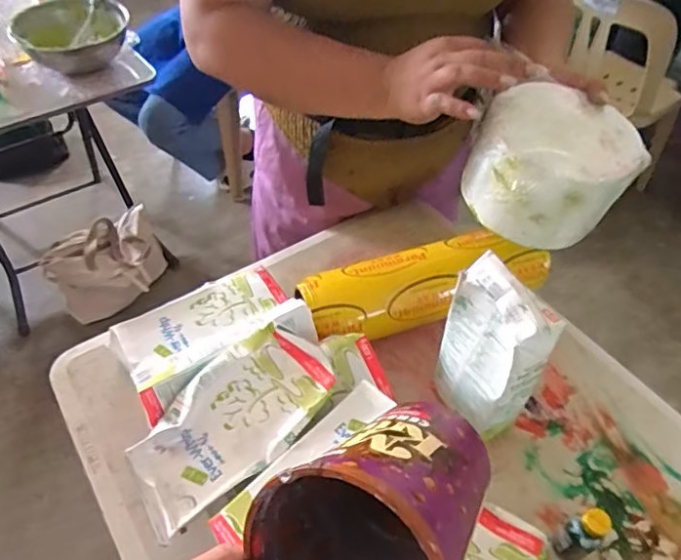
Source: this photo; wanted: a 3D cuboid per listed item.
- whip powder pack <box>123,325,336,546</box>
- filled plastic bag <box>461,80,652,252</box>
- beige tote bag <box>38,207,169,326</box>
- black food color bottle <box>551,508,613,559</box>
[{"bbox_3d":[-0.106,0.139,0.531,0.100,0.026,0.211,40,69,11],"label":"whip powder pack"},{"bbox_3d":[0.211,-0.107,0.552,0.141,0.106,0.134,33,56,24],"label":"filled plastic bag"},{"bbox_3d":[-0.684,-0.037,1.609,0.317,0.197,0.242,-23,54,-20],"label":"beige tote bag"},{"bbox_3d":[0.227,0.243,0.515,0.031,0.080,0.030,1,49,-1],"label":"black food color bottle"}]

